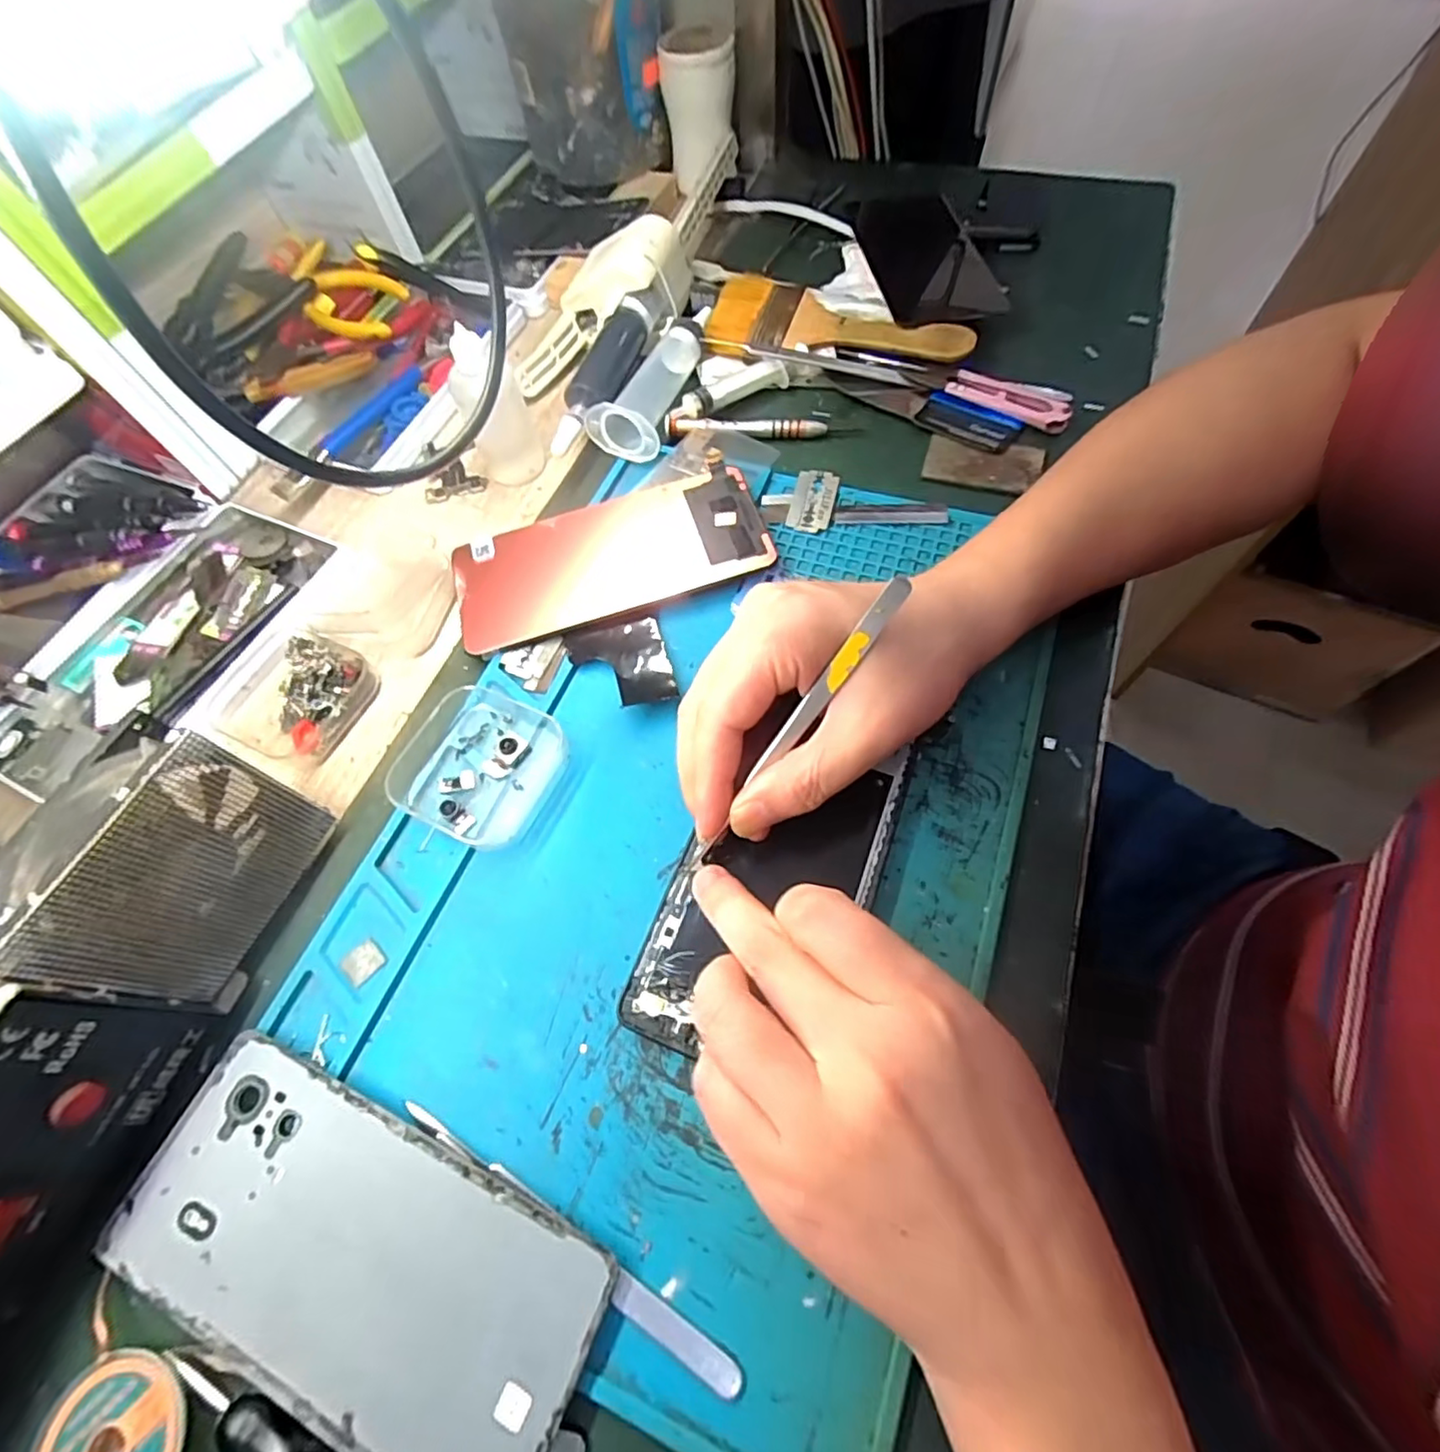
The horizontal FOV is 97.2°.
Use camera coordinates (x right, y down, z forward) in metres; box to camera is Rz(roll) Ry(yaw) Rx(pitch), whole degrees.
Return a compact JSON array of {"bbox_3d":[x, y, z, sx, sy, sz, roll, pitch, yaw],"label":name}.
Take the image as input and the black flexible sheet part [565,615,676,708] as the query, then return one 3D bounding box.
[{"bbox_3d":[-0.047,-0.030,0.300,0.044,0.010,0.052,-16,64,-5],"label":"black flexible sheet part"}]

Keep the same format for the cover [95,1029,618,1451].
[{"bbox_3d":[-0.117,0.169,0.204,0.158,0.007,0.072,20,67,13],"label":"cover"}]

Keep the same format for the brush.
[{"bbox_3d":[0.070,-0.252,0.397,0.169,0.017,0.058,24,67,14],"label":"brush"}]

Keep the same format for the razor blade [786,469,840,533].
[{"bbox_3d":[0.050,-0.120,0.340,0.022,0.004,0.039,11,71,14],"label":"razor blade"}]

